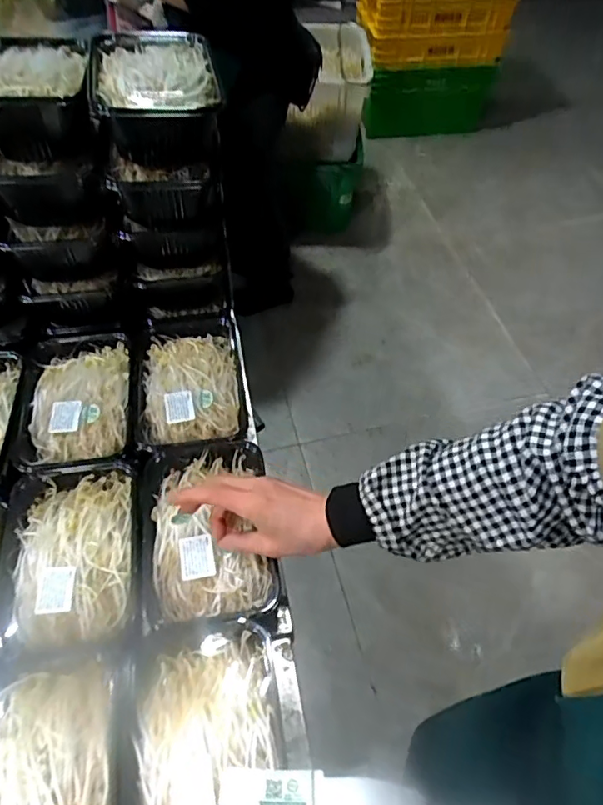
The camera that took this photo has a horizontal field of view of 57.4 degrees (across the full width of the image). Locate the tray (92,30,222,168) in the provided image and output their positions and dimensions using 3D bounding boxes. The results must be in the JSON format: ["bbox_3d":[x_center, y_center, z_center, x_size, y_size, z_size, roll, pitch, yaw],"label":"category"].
[{"bbox_3d":[-0.149,-0.324,0.582,0.119,0.069,0.192,-10,56,-8],"label":"tray"}]

